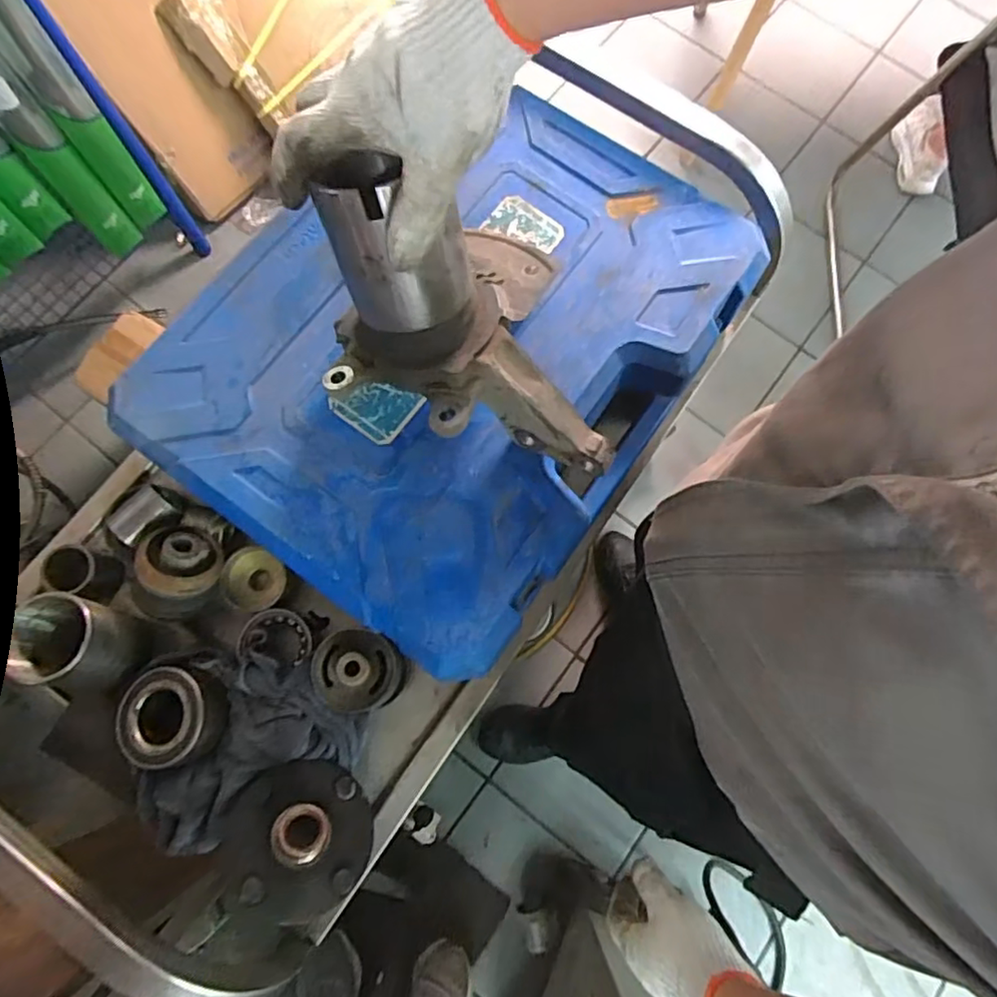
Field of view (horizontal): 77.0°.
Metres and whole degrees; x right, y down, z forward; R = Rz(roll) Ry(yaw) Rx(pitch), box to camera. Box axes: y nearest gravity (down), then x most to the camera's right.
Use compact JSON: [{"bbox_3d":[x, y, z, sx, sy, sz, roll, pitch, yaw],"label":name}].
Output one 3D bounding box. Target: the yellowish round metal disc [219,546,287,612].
[{"bbox_3d":[-0.241,0.081,0.615,0.065,0.026,0.055,39,78,8],"label":"yellowish round metal disc"}]

